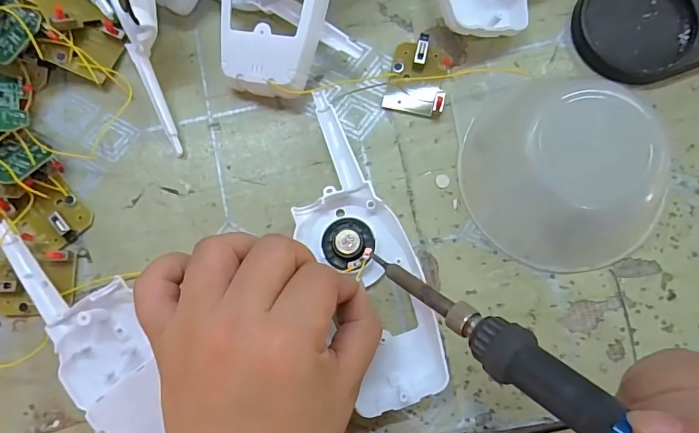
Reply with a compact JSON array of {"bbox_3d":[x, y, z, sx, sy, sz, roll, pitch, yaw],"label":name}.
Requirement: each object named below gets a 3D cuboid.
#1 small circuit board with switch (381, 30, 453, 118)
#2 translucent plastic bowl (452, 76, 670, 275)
[{"bbox_3d":[0.040,-0.082,0.252,0.033,0.009,0.044,12,82,4],"label":"small circuit board with switch"},{"bbox_3d":[0.115,-0.025,0.222,0.101,0.041,0.101,0,81,2],"label":"translucent plastic bowl"}]

